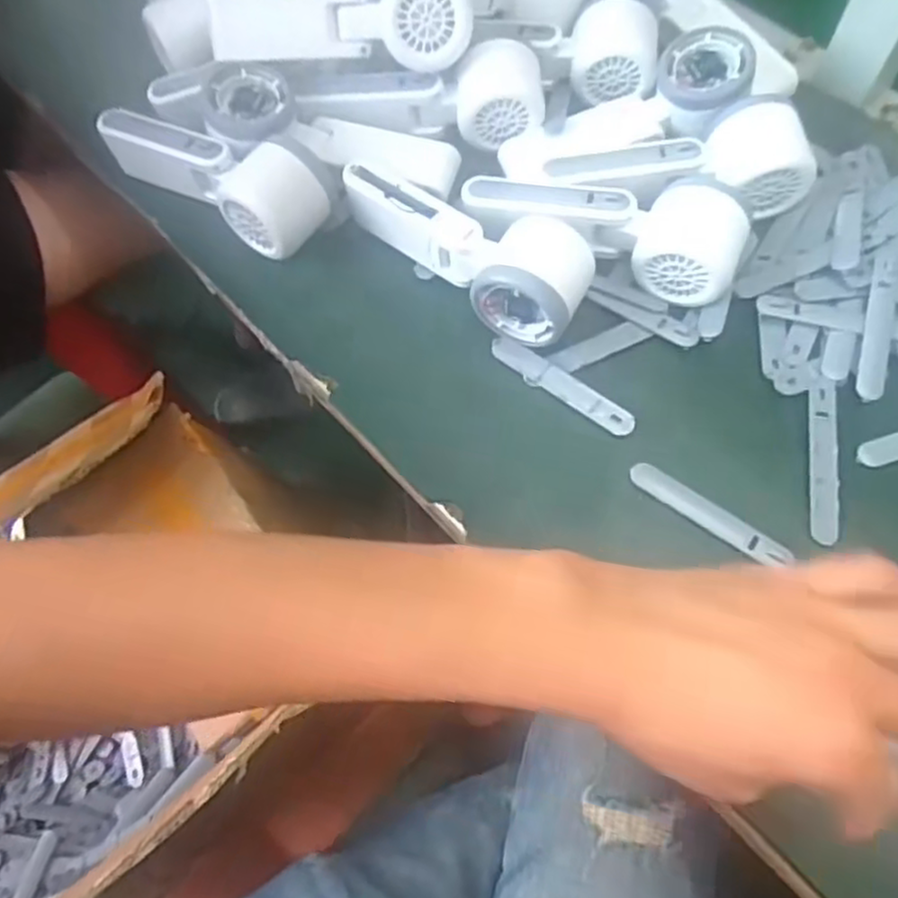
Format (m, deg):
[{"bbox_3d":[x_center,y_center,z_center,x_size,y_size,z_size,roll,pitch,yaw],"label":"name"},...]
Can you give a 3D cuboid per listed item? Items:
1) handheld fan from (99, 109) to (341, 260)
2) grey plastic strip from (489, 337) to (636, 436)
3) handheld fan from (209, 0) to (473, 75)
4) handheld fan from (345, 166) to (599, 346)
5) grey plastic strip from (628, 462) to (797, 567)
[{"bbox_3d":[-0.150,-0.176,0.466,0.157,0.052,0.061,27,70,13],"label":"handheld fan"},{"bbox_3d":[0.066,-0.038,0.422,0.094,0.004,0.016,35,72,15],"label":"grey plastic strip"},{"bbox_3d":[-0.067,-0.277,0.466,0.163,0.053,0.042,6,29,6],"label":"handheld fan"},{"bbox_3d":[0.008,-0.122,0.432,0.160,0.045,0.060,31,71,14],"label":"handheld fan"},{"bbox_3d":[0.141,0.036,0.395,0.090,0.006,0.015,35,72,15],"label":"grey plastic strip"}]

